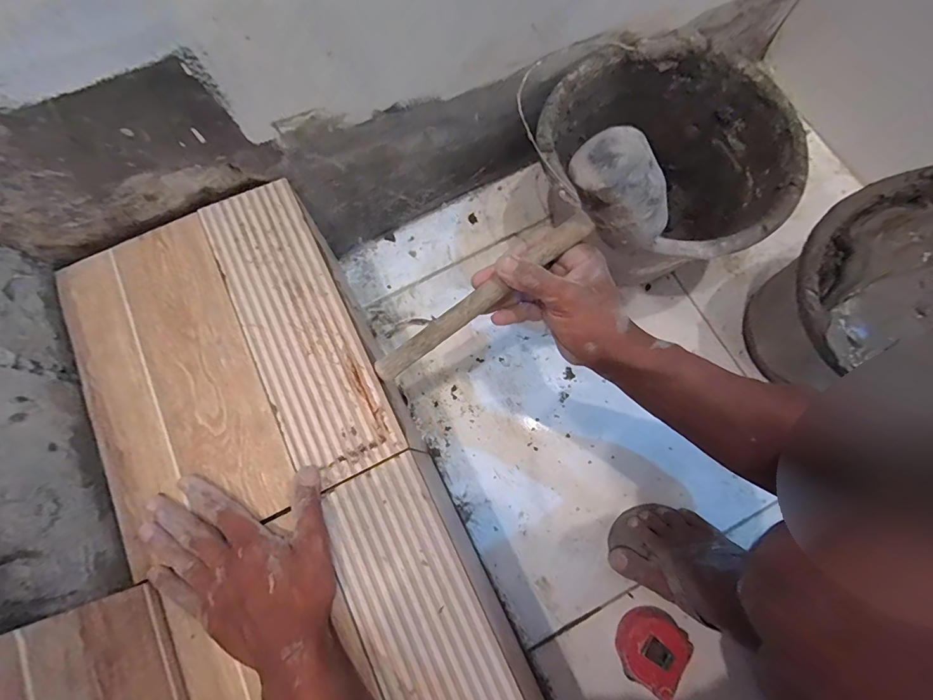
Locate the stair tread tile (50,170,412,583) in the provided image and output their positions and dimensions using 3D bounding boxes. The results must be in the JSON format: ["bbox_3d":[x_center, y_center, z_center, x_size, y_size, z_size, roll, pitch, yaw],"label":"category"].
[{"bbox_3d":[-0.243,0.004,0.418,0.263,0.006,0.320,-26,77,-5],"label":"stair tread tile"}]

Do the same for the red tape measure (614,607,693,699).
[{"bbox_3d":[0.214,0.347,0.497,0.072,0.039,0.080,37,79,10],"label":"red tape measure"}]

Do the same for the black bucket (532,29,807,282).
[{"bbox_3d":[0.234,-0.211,0.557,0.257,0.205,0.278,-42,79,-9],"label":"black bucket"}]

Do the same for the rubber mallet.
[{"bbox_3d":[0.035,-0.057,0.367,0.286,0.069,0.074,-38,76,20],"label":"rubber mallet"}]

